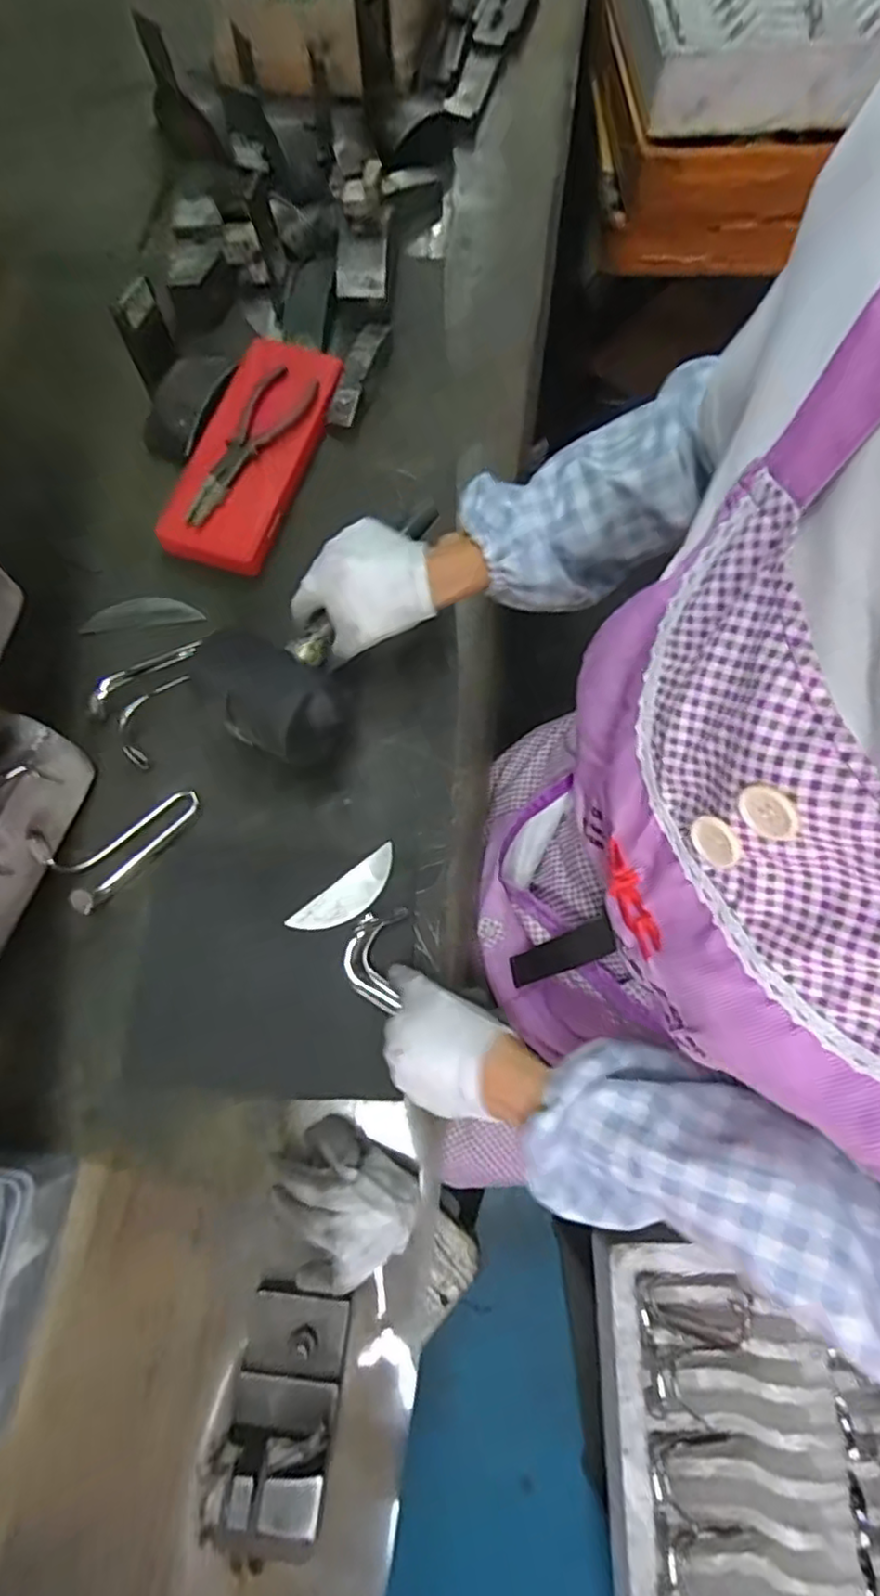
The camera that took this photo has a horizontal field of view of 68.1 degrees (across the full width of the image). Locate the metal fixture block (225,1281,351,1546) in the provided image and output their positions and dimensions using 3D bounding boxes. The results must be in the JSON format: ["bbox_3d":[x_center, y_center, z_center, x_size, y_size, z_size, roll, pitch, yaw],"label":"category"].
[{"bbox_3d":[-0.093,0.360,0.394,0.063,0.077,0.092,4,73,1],"label":"metal fixture block"}]

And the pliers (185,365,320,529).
[{"bbox_3d":[-0.178,-0.335,0.622,0.049,0.024,0.203,19,74,6],"label":"pliers"}]

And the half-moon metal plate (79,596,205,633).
[{"bbox_3d":[-0.271,-0.170,0.595,0.102,0.004,0.029,-8,77,-7],"label":"half-moon metal plate"}]

